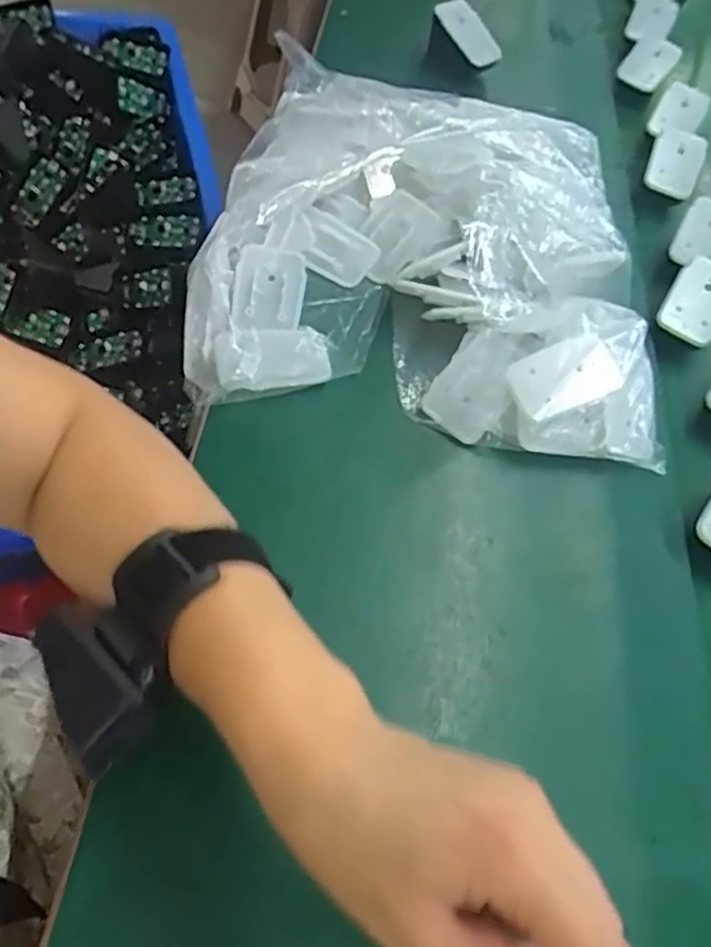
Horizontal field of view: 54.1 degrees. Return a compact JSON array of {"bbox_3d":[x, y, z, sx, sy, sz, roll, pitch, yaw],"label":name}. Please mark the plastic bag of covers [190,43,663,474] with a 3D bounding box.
[{"bbox_3d":[0.055,-0.171,0.481,0.300,0.079,0.308,9,58,-3],"label":"plastic bag of covers"}]

